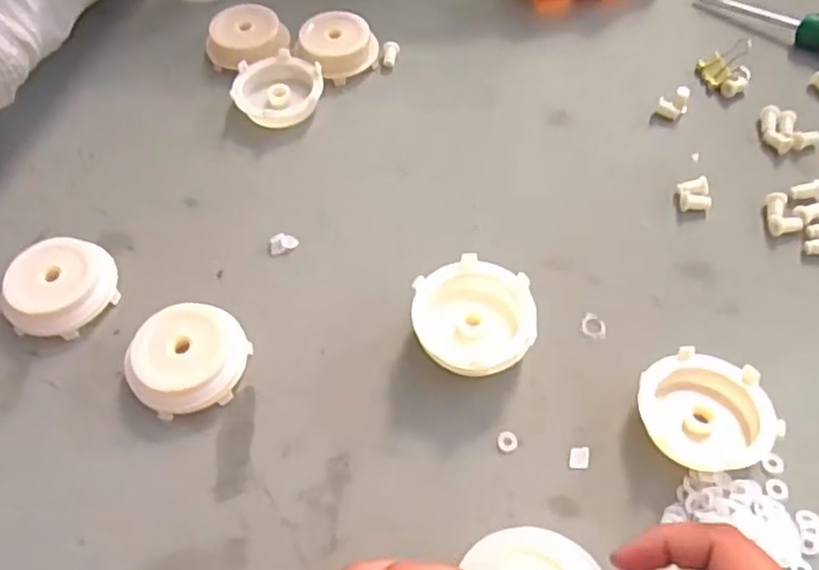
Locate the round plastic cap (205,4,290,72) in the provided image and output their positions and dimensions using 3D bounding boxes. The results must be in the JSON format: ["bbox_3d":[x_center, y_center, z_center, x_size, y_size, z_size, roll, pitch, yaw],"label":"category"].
[{"bbox_3d":[-0.113,-0.172,0.477,0.050,0.023,0.050,-1,56,1],"label":"round plastic cap"}]

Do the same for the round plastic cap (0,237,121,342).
[{"bbox_3d":[-0.187,0.002,0.367,0.047,0.023,0.058,37,65,23],"label":"round plastic cap"}]

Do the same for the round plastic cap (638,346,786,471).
[{"bbox_3d":[0.137,0.059,0.320,0.059,0.022,0.055,-1,56,1],"label":"round plastic cap"}]

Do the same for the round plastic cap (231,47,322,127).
[{"bbox_3d":[-0.086,-0.129,0.456,0.057,0.020,0.057,-1,56,1],"label":"round plastic cap"}]

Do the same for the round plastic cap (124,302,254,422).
[{"bbox_3d":[-0.110,0.037,0.344,0.052,0.021,0.056,-1,56,1],"label":"round plastic cap"}]

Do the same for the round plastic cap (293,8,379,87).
[{"bbox_3d":[-0.050,-0.164,0.471,0.048,0.026,0.048,-1,56,1],"label":"round plastic cap"}]

